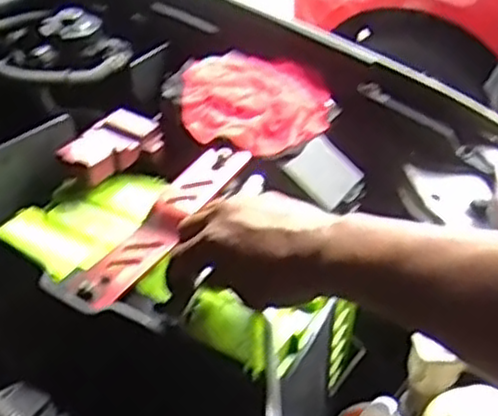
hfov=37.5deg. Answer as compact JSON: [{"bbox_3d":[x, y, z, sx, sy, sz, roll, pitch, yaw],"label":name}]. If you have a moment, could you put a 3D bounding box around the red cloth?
[{"bbox_3d":[0.006,-0.111,0.771,0.158,0.038,0.160,3,36,5],"label":"red cloth"}]

